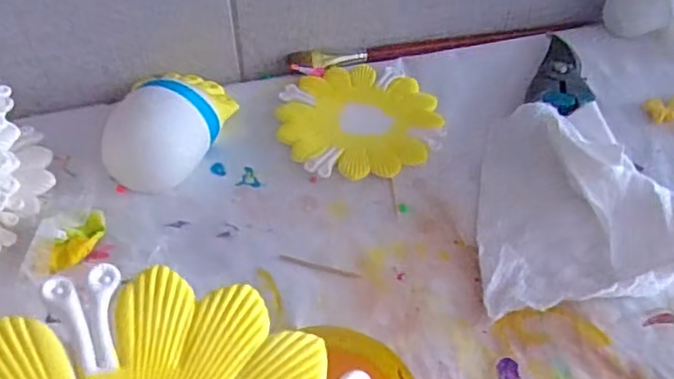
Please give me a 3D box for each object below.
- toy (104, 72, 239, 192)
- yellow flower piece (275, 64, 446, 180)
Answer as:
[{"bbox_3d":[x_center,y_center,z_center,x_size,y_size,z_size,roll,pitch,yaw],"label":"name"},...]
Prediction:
[{"bbox_3d":[-0.125,-0.052,0.447,0.076,0.047,0.110,16,51,14],"label":"toy"},{"bbox_3d":[0.018,-0.056,0.478,0.121,0.009,0.121,0,49,0],"label":"yellow flower piece"}]

